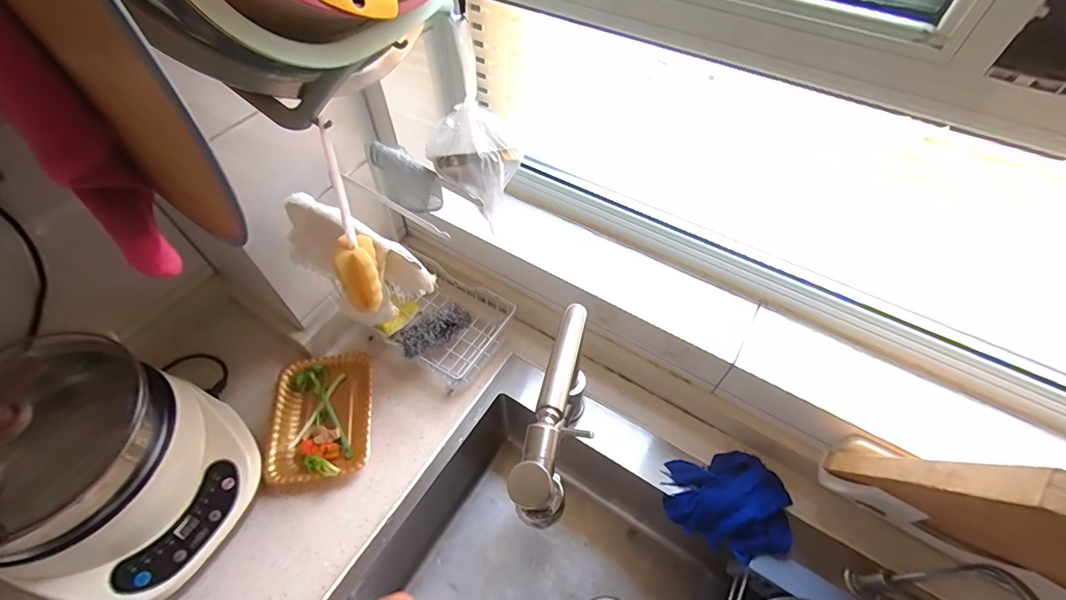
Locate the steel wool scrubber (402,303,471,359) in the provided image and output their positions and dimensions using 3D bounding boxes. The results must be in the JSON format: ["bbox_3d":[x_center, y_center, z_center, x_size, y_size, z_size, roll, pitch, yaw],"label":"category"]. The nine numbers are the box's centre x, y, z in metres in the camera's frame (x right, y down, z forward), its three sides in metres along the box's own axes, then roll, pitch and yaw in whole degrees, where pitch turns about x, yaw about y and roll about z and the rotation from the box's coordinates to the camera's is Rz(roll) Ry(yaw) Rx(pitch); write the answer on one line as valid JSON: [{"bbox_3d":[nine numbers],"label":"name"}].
[{"bbox_3d":[-0.150,0.042,0.704,0.050,0.046,0.128,39,47,24],"label":"steel wool scrubber"}]

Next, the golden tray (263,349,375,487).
[{"bbox_3d":[-0.310,0.173,0.678,0.146,0.031,0.193,-11,55,-7],"label":"golden tray"}]

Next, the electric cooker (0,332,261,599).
[{"bbox_3d":[-0.527,0.204,0.554,0.304,0.190,0.253,27,59,18],"label":"electric cooker"}]

